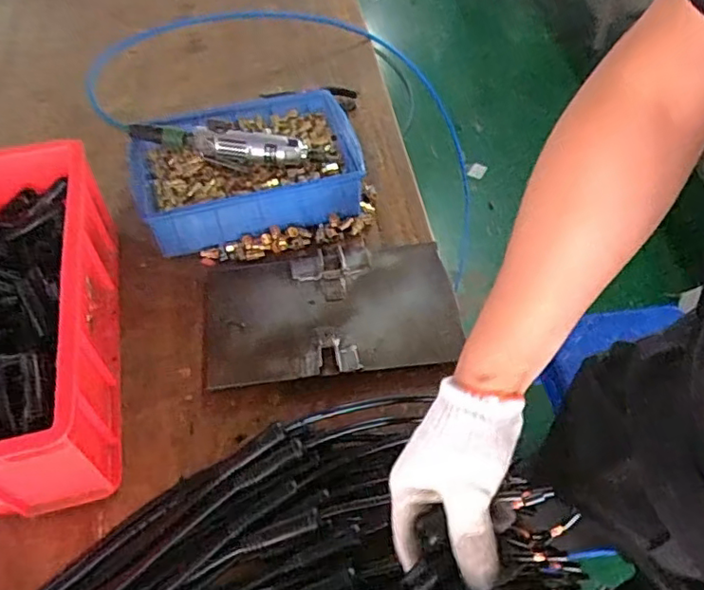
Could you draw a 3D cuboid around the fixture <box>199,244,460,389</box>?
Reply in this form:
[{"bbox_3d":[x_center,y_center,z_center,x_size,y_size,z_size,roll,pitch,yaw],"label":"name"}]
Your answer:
[{"bbox_3d":[-0.026,0.016,0.717,0.291,0.032,0.187,-6,51,-6],"label":"fixture"}]

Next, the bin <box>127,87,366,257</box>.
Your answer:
[{"bbox_3d":[-0.140,-0.167,0.812,0.298,0.090,0.207,-16,53,-10],"label":"bin"}]

